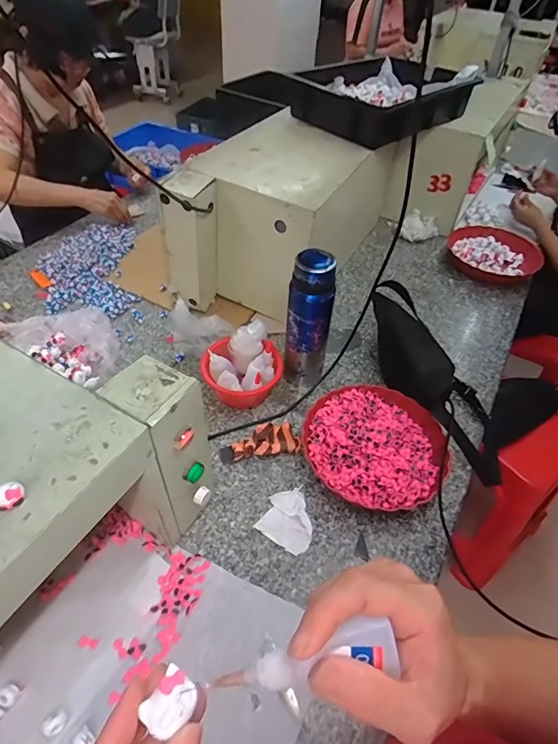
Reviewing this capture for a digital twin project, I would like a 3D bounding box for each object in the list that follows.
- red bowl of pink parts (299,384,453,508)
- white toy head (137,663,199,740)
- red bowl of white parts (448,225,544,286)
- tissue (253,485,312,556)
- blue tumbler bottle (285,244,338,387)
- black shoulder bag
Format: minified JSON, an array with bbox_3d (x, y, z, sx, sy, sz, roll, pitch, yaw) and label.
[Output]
[{"bbox_3d":[0.164,0.126,0.771,0.223,0.057,0.237,2,47,-2],"label":"red bowl of pink parts"},{"bbox_3d":[-0.051,0.155,0.209,0.020,0.005,0.024,24,49,19],"label":"white toy head"},{"bbox_3d":[0.581,-0.313,1.197,0.227,0.066,0.227,2,47,-2],"label":"red bowl of white parts"},{"bbox_3d":[0.019,0.226,0.700,0.084,0.019,0.095,22,50,16],"label":"tissue"},{"bbox_3d":[0.055,-0.085,0.810,0.073,0.273,0.059,14,48,9],"label":"blue tumbler bottle"},{"bbox_3d":[0.300,-0.007,0.866,0.158,0.092,0.448,-12,61,-15],"label":"black shoulder bag"}]

